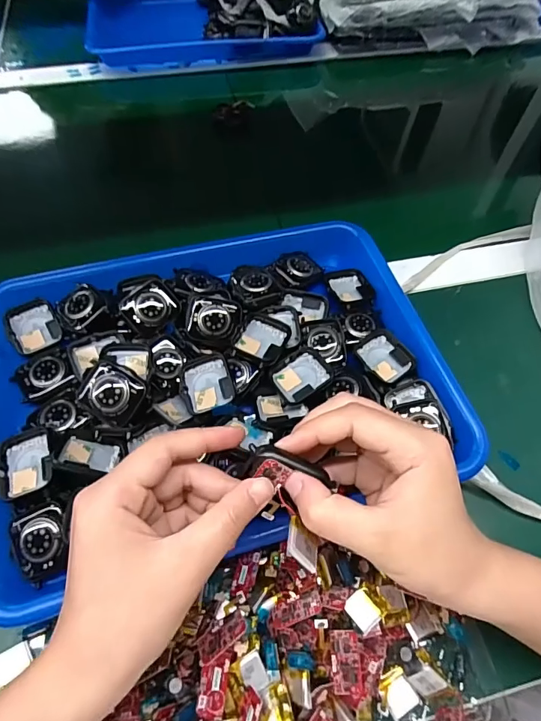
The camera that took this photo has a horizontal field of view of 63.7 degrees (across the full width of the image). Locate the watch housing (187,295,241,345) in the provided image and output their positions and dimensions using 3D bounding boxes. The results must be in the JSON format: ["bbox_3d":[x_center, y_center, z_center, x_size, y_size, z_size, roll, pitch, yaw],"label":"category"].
[{"bbox_3d":[-0.043,-0.030,0.330,0.040,0.012,0.034,5,79,-13],"label":"watch housing"}]

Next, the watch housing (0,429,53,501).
[{"bbox_3d":[-0.156,0.065,0.278,0.034,0.013,0.042,-13,60,-10],"label":"watch housing"}]

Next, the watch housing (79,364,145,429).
[{"bbox_3d":[-0.104,0.022,0.286,0.038,0.011,0.034,26,84,4],"label":"watch housing"}]

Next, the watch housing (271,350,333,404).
[{"bbox_3d":[0.023,0.012,0.322,0.039,0.013,0.032,-27,64,-17],"label":"watch housing"}]

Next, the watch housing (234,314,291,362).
[{"bbox_3d":[-0.006,-0.015,0.332,0.035,0.016,0.039,21,60,10],"label":"watch housing"}]

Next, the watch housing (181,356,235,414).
[{"bbox_3d":[-0.046,0.017,0.312,0.034,0.013,0.038,-16,61,-12],"label":"watch housing"}]

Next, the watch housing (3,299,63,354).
[{"bbox_3d":[-0.187,-0.027,0.342,0.036,0.013,0.040,-25,80,-31],"label":"watch housing"}]

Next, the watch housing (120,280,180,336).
[{"bbox_3d":[-0.092,-0.042,0.335,0.034,0.005,0.038,42,70,-7],"label":"watch housing"}]

